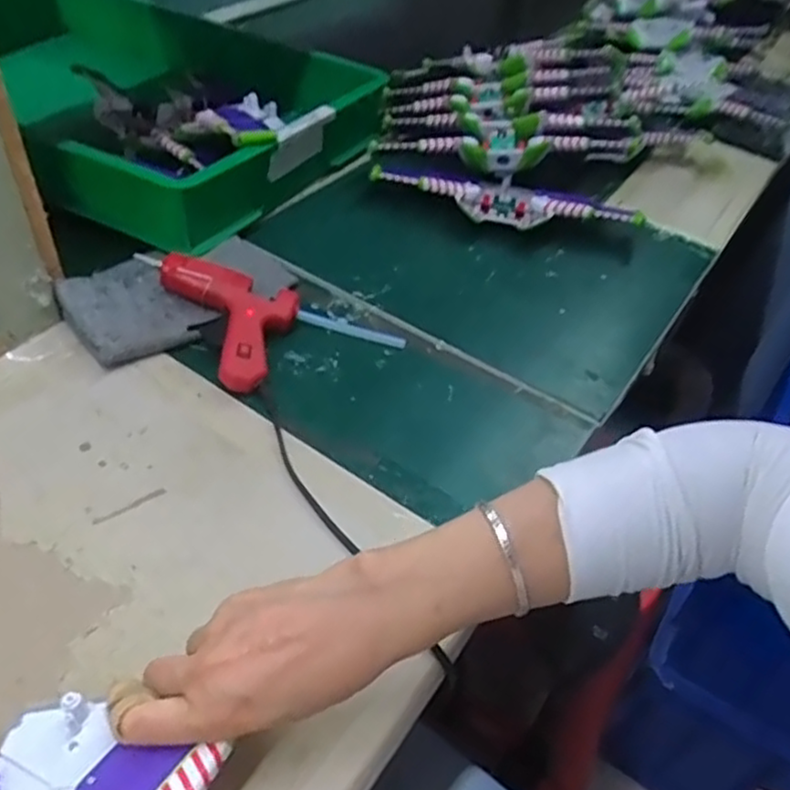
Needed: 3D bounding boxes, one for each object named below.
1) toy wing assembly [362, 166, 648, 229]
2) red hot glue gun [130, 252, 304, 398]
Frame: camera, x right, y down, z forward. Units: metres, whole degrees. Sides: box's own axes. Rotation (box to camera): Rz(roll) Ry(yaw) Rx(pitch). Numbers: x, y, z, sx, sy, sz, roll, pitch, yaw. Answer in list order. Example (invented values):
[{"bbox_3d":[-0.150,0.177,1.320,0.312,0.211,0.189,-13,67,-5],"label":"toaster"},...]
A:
[{"bbox_3d":[0.123,-0.213,0.763,0.282,0.034,0.071,8,44,2],"label":"toy wing assembly"},{"bbox_3d":[-0.152,-0.060,0.581,0.134,0.046,0.118,5,44,-1],"label":"red hot glue gun"}]

